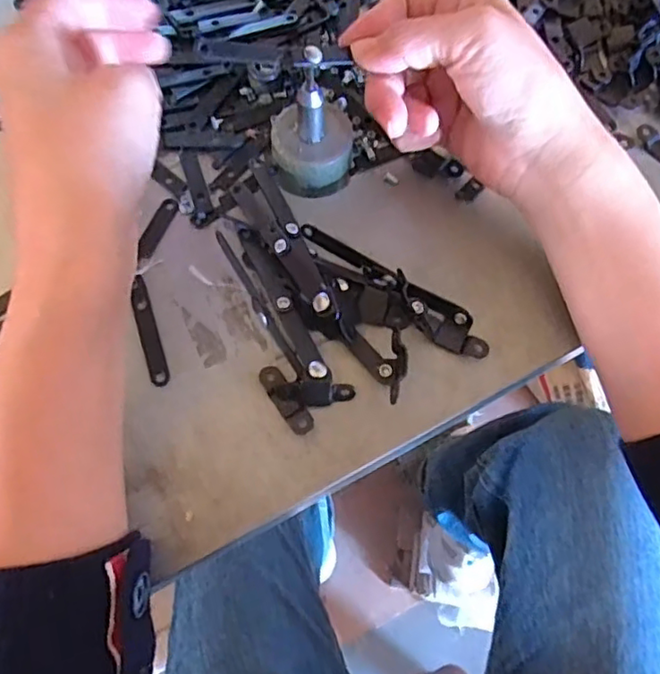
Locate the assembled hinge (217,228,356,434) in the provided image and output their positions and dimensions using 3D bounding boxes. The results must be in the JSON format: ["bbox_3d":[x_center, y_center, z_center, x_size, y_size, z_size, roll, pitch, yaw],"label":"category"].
[{"bbox_3d":[-0.027,-0.008,0.272,0.031,0.016,0.100,-28,74,-11],"label":"assembled hinge"}]

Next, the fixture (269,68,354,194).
[{"bbox_3d":[-0.008,-0.100,0.291,0.040,0.041,0.040,-7,71,-4],"label":"fixture"}]

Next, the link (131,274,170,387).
[{"bbox_3d":[-0.083,-0.003,0.275,0.008,0.004,0.053,-17,72,-8],"label":"link"}]

